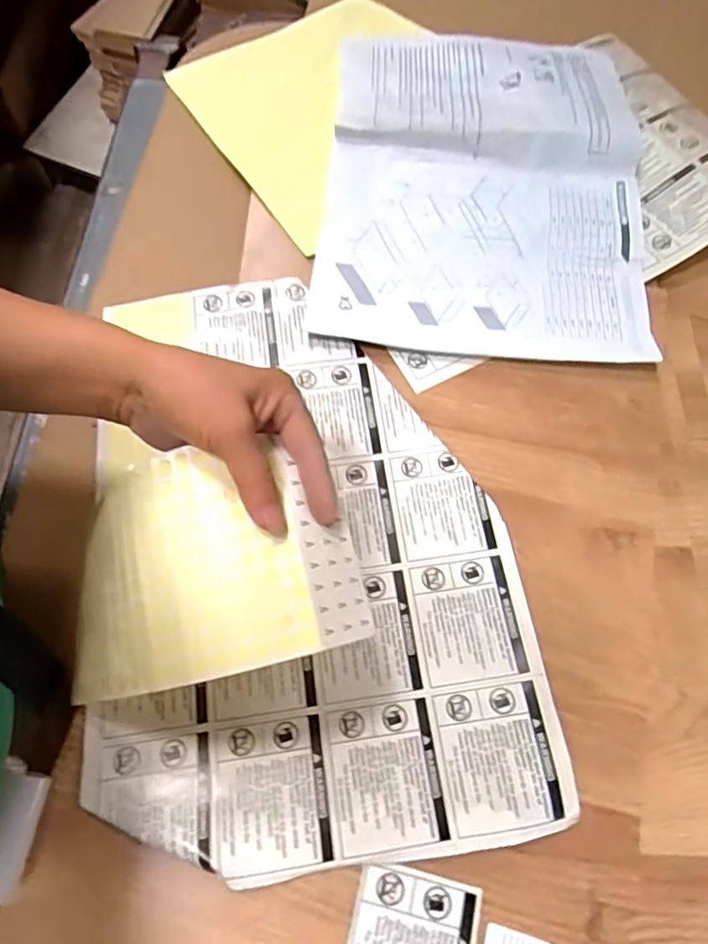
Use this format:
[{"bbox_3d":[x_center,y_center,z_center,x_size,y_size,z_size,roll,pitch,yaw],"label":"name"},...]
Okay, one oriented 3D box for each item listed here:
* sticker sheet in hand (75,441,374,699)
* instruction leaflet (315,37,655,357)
[{"bbox_3d":[-0.088,0.056,0.332,0.179,0.072,0.119,-12,71,-5],"label":"sticker sheet in hand"},{"bbox_3d":[0.121,-0.271,0.525,0.280,0.027,0.367,6,70,1],"label":"instruction leaflet"}]

